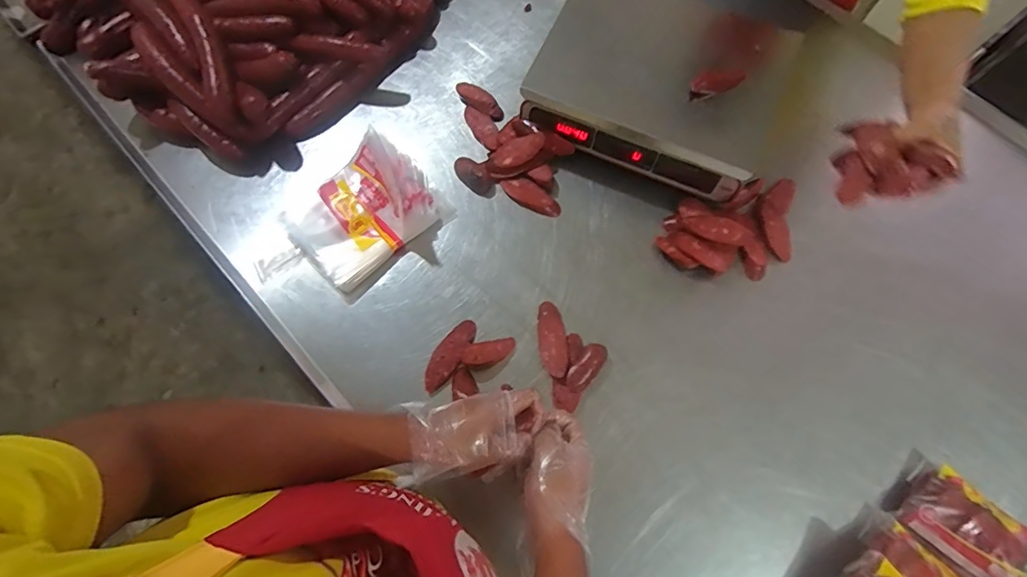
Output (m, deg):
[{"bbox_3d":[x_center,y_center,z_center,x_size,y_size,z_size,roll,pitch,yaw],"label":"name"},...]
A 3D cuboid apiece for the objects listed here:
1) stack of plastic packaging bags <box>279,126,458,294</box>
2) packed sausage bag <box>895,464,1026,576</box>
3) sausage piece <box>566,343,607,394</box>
[{"bbox_3d":[-0.229,-0.121,0.737,0.212,0.053,0.175,-43,77,-10],"label":"stack of plastic packaging bags"},{"bbox_3d":[0.562,0.301,0.604,0.128,0.063,0.099,42,77,12],"label":"packed sausage bag"},{"bbox_3d":[0.103,0.110,0.681,0.033,0.025,0.077,34,75,10],"label":"sausage piece"}]

